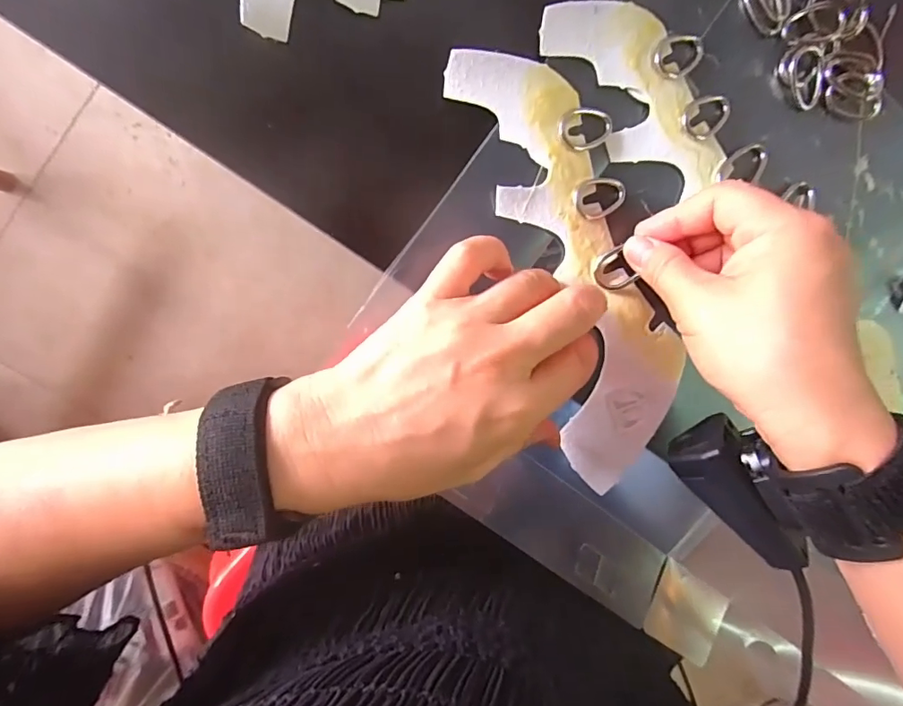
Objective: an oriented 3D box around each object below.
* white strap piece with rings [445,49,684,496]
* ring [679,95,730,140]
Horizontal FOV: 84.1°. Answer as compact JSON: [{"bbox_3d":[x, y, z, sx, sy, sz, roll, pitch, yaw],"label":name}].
[{"bbox_3d":[0.065,-0.042,0.246,0.067,0.018,0.209,-21,96,-5],"label":"white strap piece with rings"},{"bbox_3d":[0.128,-0.119,0.250,0.028,0.007,0.020,-36,100,-3],"label":"ring"}]

